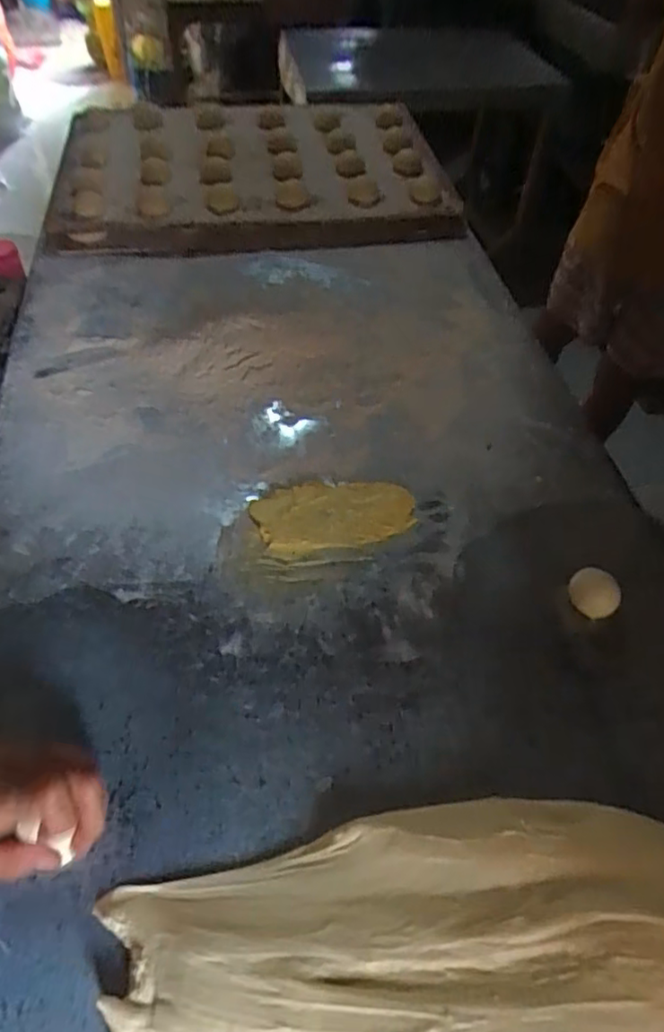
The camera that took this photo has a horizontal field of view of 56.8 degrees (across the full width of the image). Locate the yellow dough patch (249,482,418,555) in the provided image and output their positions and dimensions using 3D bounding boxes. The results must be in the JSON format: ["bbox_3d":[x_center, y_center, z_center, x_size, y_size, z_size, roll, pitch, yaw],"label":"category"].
[{"bbox_3d":[0.002,-0.003,0.565,0.143,0.006,0.077,-8,51,-9],"label":"yellow dough patch"}]

